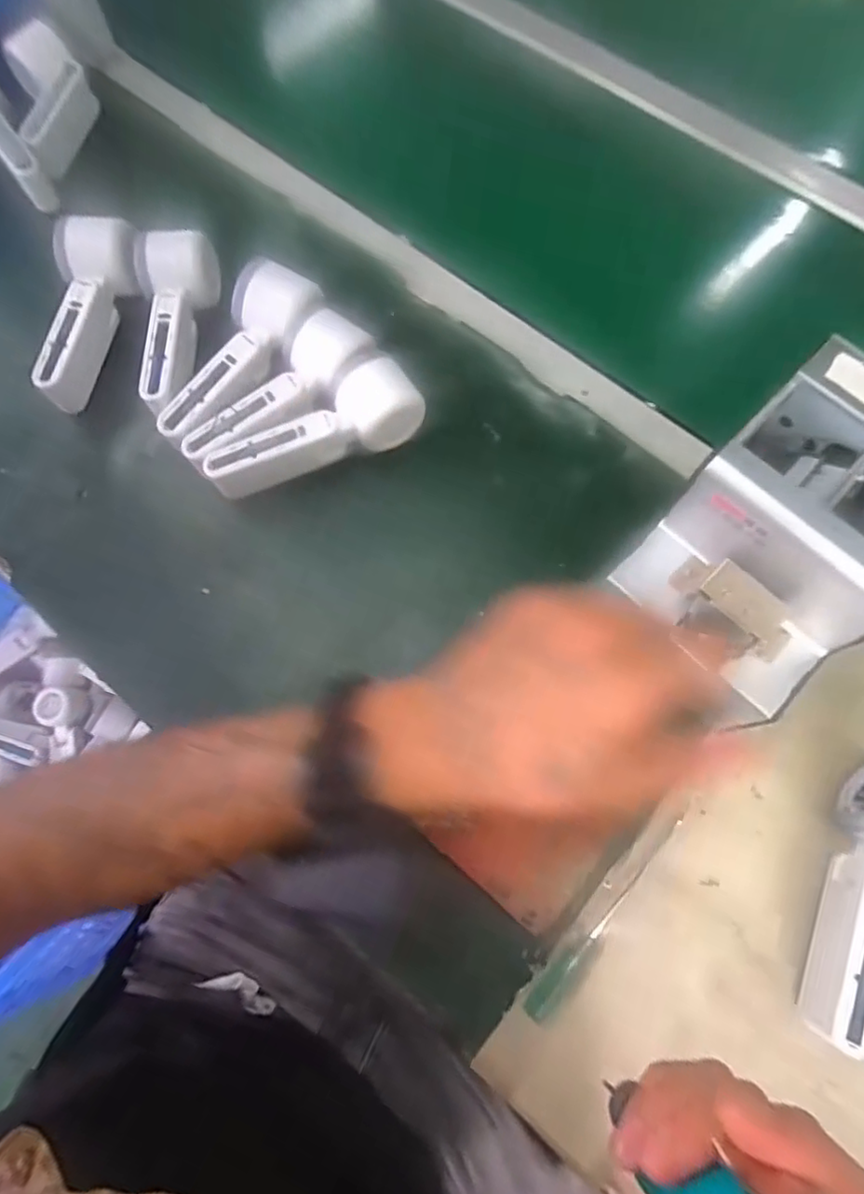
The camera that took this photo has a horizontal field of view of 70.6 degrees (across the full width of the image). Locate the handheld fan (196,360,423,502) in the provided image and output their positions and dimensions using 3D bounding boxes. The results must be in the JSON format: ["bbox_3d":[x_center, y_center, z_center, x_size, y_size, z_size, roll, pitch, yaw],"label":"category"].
[{"bbox_3d":[-0.087,-0.124,0.452,0.165,0.051,0.052,-21,74,-6],"label":"handheld fan"}]

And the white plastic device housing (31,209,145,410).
[{"bbox_3d":[-0.278,-0.228,0.481,0.057,0.050,0.159,14,88,4],"label":"white plastic device housing"}]

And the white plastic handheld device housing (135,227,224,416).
[{"bbox_3d":[-0.208,-0.216,0.478,0.053,0.045,0.161,1,73,1],"label":"white plastic handheld device housing"}]

